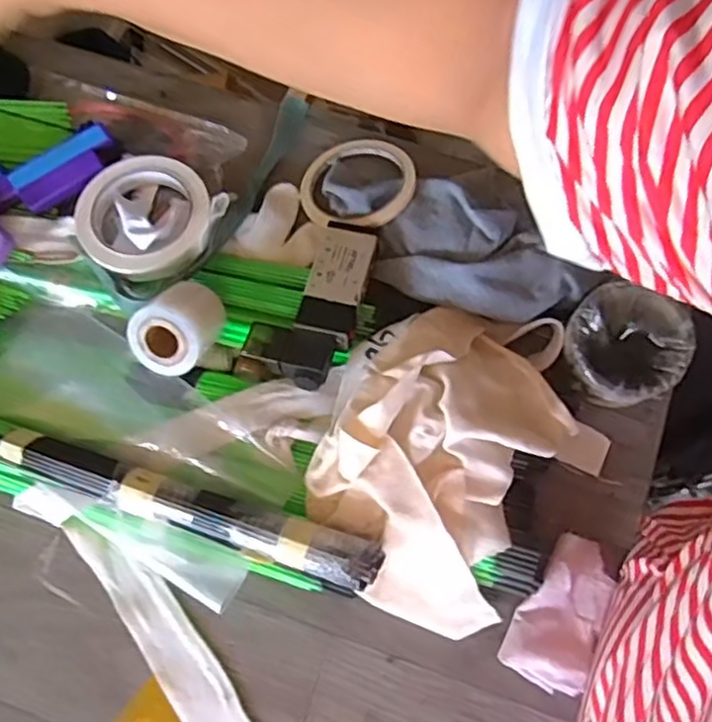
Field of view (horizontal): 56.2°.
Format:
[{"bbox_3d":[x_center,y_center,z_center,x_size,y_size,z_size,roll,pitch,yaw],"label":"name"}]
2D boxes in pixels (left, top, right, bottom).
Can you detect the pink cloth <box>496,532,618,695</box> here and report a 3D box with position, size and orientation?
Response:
[{"bbox_3d":[0.142,0.171,0.457,0.055,0.023,0.098,26,78,9],"label":"pink cloth"}]

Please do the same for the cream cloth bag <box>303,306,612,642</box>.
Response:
[{"bbox_3d":[0.066,0.060,0.464,0.179,0.086,0.223,37,80,11],"label":"cream cloth bag"}]

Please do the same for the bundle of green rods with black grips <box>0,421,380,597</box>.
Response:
[{"bbox_3d":[-0.307,0.068,0.478,0.659,0.079,0.090,16,77,7],"label":"bundle of green rods with black grips"}]

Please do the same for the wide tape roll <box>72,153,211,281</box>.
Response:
[{"bbox_3d":[-0.166,-0.113,0.520,0.104,0.015,0.100,-1,75,2],"label":"wide tape roll"}]

